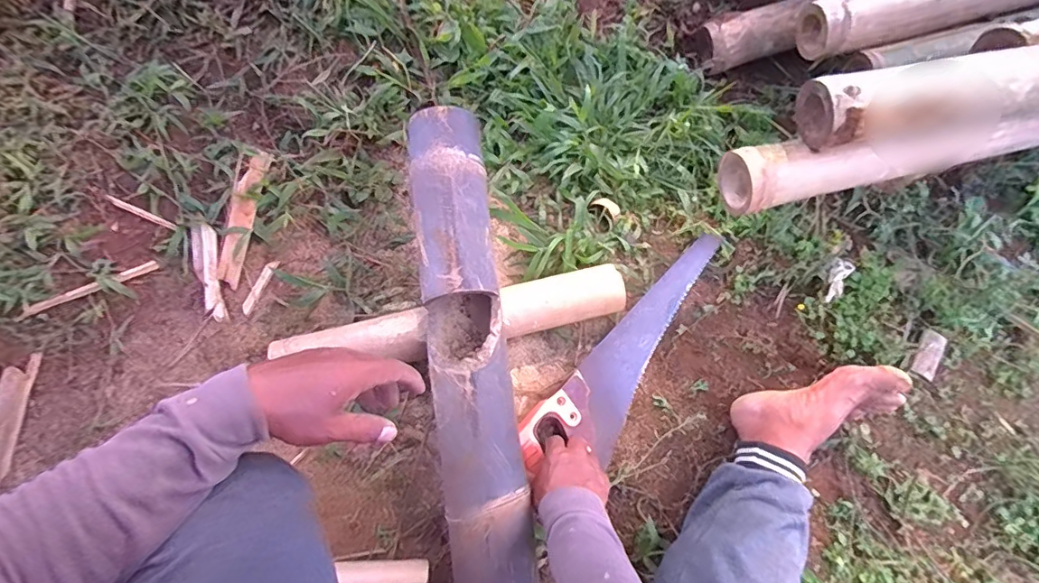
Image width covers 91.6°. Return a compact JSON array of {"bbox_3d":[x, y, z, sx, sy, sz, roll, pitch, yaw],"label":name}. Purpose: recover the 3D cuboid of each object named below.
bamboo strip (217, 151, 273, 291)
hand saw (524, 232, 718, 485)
[{"bbox_3d":[-0.408,-0.110,0.745,0.038,0.009,0.203,10,80,-5],"label":"bamboo strip"},{"bbox_3d":[0.167,0.093,0.736,0.116,0.038,0.445,39,73,12],"label":"hand saw"}]

